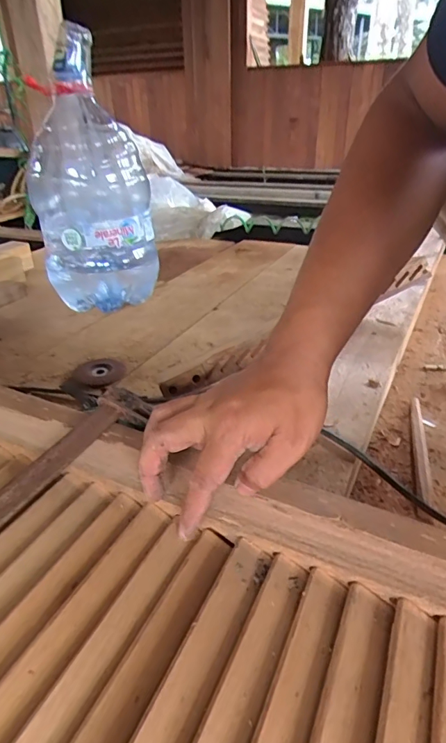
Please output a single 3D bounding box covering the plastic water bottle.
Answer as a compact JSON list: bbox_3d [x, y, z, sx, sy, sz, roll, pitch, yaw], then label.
[{"bbox_3d":[-0.277,-0.387,0.937,0.230,0.505,0.212,-11,31,-16],"label":"plastic water bottle"}]

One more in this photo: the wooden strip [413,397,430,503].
[{"bbox_3d":[0.259,0.096,0.586,0.013,0.012,0.220,8,31,17],"label":"wooden strip"}]

